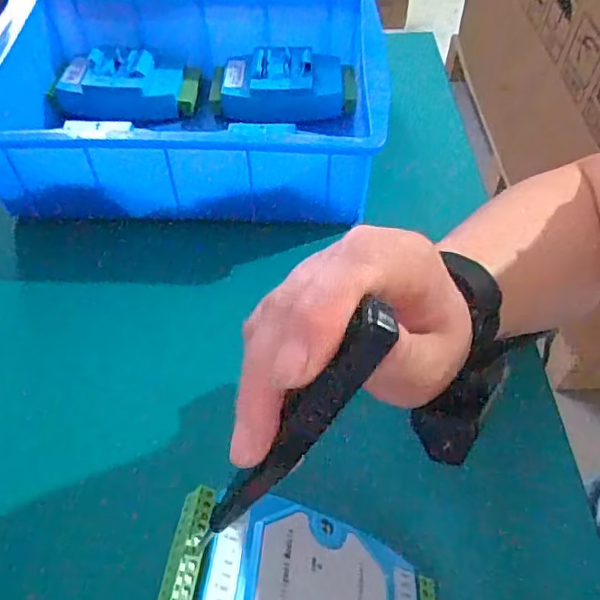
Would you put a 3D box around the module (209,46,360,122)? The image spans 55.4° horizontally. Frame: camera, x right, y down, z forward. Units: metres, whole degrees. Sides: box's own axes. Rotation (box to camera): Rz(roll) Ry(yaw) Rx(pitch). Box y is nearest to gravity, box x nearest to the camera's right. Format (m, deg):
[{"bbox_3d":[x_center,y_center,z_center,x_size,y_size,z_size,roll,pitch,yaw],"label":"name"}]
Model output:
[{"bbox_3d":[-0.014,-0.189,0.498,0.121,0.034,0.057,3,55,3],"label":"module"}]

